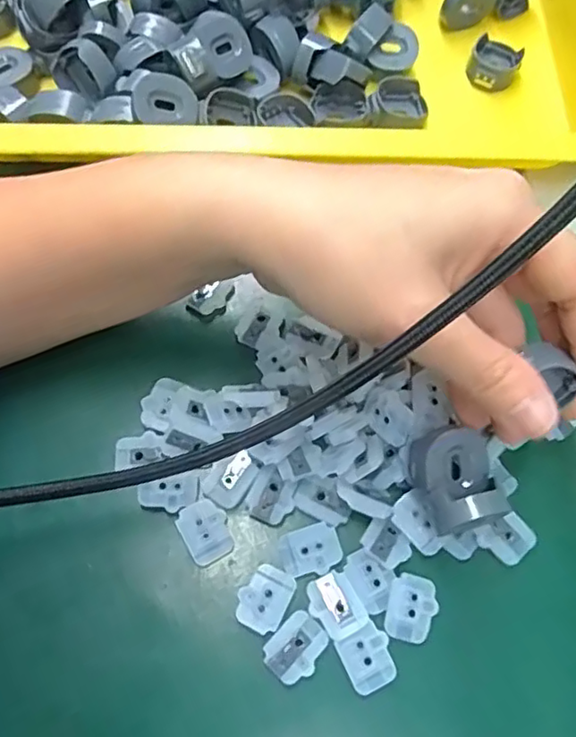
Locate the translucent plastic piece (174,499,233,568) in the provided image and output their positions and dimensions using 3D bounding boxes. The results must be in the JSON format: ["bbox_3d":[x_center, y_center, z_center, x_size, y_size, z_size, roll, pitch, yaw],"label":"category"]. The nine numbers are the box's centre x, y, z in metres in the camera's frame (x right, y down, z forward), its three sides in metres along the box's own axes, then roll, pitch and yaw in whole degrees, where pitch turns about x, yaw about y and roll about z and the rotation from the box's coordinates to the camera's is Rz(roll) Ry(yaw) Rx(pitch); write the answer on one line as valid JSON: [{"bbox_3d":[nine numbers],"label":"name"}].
[{"bbox_3d":[-0.030,0.059,0.224,0.017,0.005,0.021,-27,70,-13],"label":"translucent plastic piece"}]

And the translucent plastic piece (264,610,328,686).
[{"bbox_3d":[0.003,0.094,0.208,0.016,0.004,0.021,43,72,15],"label":"translucent plastic piece"}]

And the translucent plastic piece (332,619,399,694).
[{"bbox_3d":[0.027,0.097,0.206,0.017,0.004,0.019,-25,70,-12],"label":"translucent plastic piece"}]

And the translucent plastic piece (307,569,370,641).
[{"bbox_3d":[0.017,0.081,0.212,0.016,0.004,0.021,-25,70,-12],"label":"translucent plastic piece"}]

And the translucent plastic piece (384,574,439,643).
[{"bbox_3d":[0.043,0.084,0.215,0.016,0.004,0.021,16,67,5],"label":"translucent plastic piece"}]

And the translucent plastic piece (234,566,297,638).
[{"bbox_3d":[-0.008,0.079,0.213,0.016,0.004,0.022,28,68,10],"label":"translucent plastic piece"}]

